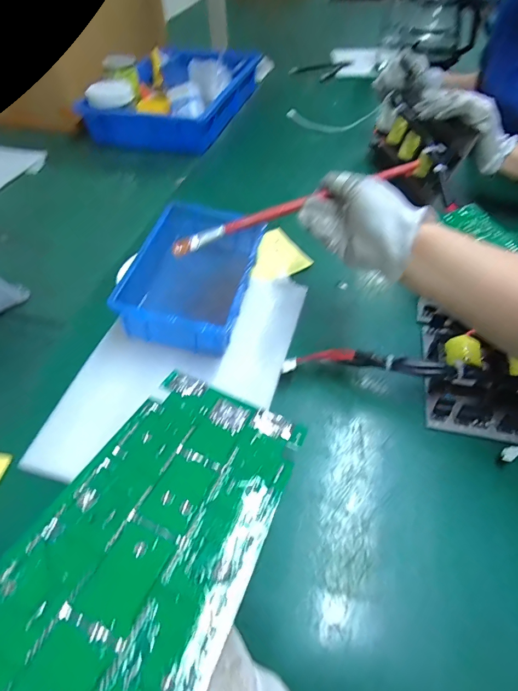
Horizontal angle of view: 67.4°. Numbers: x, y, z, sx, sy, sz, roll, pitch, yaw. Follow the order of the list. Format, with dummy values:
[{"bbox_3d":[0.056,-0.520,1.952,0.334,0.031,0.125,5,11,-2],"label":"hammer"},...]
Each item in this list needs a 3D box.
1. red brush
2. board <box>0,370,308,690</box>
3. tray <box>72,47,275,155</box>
[{"bbox_3d":[0.029,-0.137,0.389,0.253,0.014,0.015,-16,50,10],"label":"red brush"},{"bbox_3d":[-0.071,0.127,0.252,0.134,0.005,0.279,22,39,10],"label":"board"},{"bbox_3d":[-0.187,-0.598,0.895,0.288,0.097,0.422,10,52,8],"label":"tray"}]

